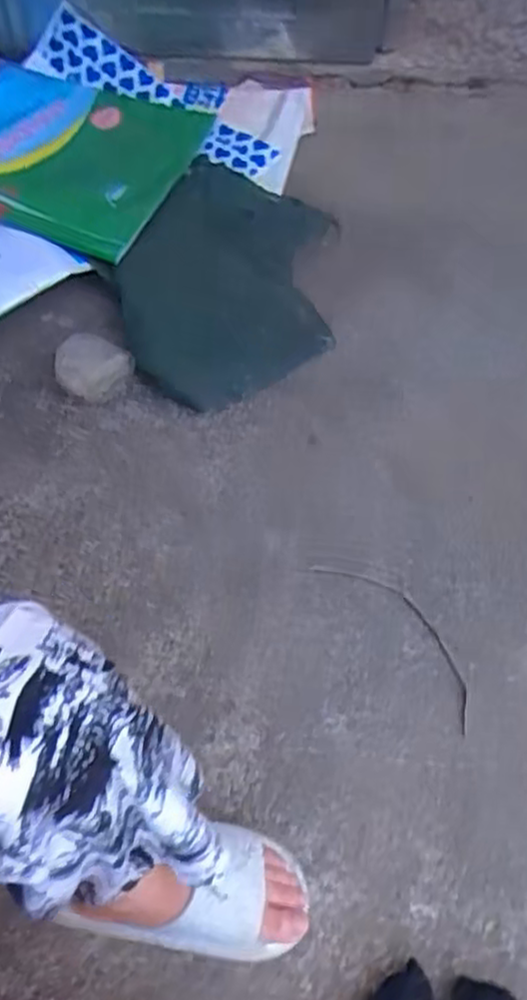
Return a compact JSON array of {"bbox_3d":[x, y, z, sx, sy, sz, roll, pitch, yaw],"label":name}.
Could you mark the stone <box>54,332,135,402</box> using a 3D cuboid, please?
[{"bbox_3d":[-0.231,-0.177,0.970,0.087,0.062,0.076,30,62,16],"label":"stone"}]

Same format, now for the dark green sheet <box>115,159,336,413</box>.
[{"bbox_3d":[-0.056,-0.341,1.084,0.296,0.060,0.477,3,58,1],"label":"dark green sheet"}]

